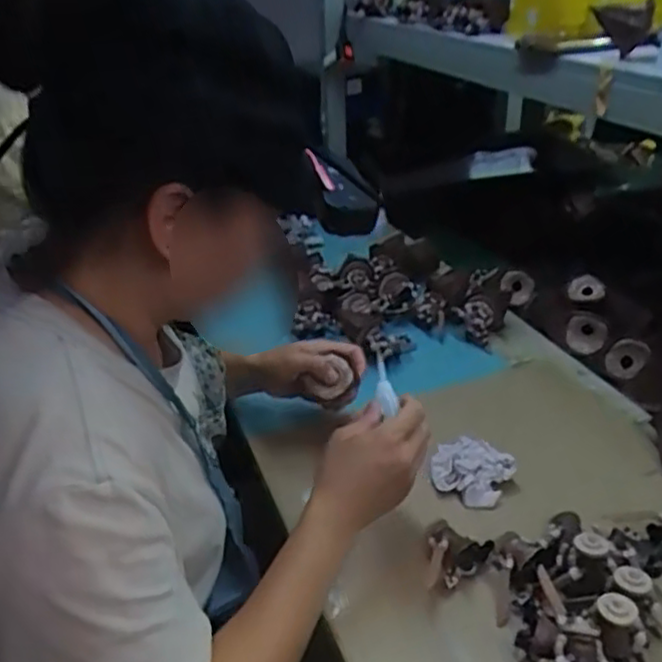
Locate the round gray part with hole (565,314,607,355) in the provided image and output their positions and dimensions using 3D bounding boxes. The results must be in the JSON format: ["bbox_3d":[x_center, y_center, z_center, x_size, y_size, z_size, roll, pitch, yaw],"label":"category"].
[{"bbox_3d":[0.342,0.004,0.931,0.053,0.054,0.012,10,4,30],"label":"round gray part with hole"}]

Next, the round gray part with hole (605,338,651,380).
[{"bbox_3d":[0.365,0.035,0.860,0.042,0.053,0.013,35,19,15],"label":"round gray part with hole"}]

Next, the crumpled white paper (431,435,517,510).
[{"bbox_3d":[0.141,0.142,0.709,0.076,0.026,0.067,22,38,37],"label":"crumpled white paper"}]

